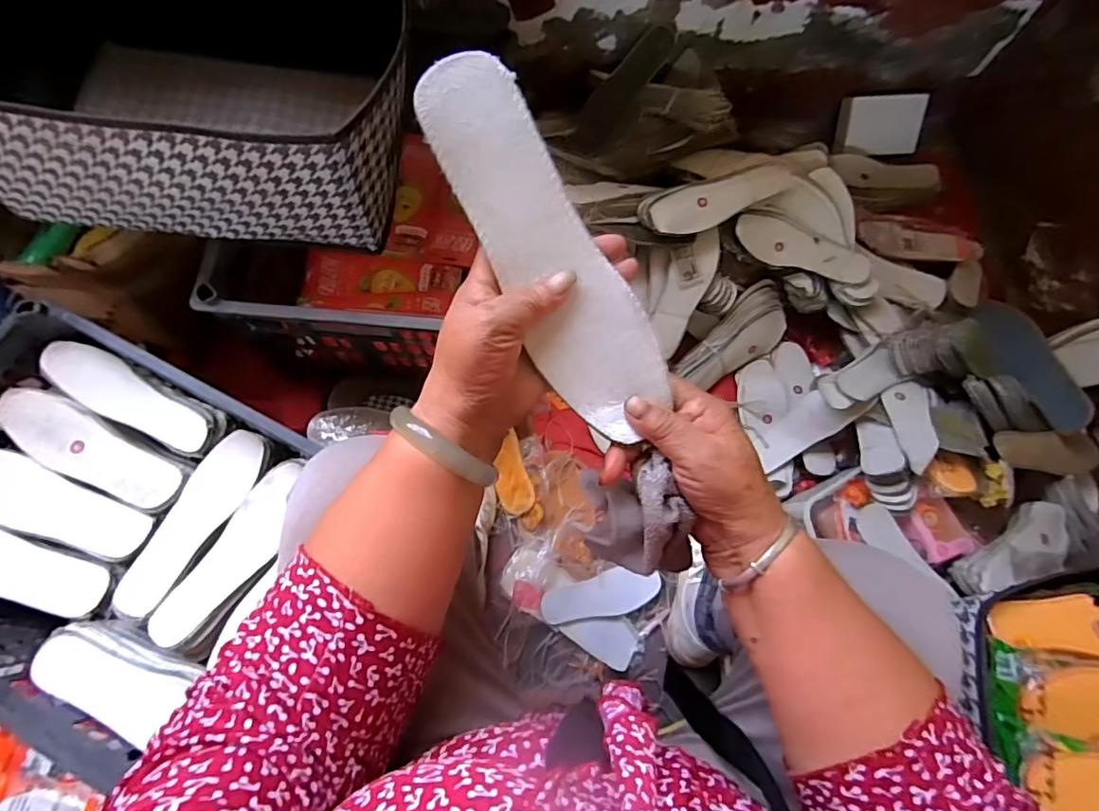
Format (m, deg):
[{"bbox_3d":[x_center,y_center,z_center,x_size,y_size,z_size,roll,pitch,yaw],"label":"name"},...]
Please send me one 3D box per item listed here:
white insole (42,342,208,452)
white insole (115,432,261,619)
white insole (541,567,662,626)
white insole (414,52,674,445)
[{"bbox_3d":[-0.495,-0.009,0.625,0.215,0.022,0.062,27,72,7],"label":"white insole"},{"bbox_3d":[-0.402,0.126,0.594,0.068,0.018,0.214,33,72,9],"label":"white insole"},{"bbox_3d":[0.076,0.276,0.770,0.172,0.016,0.060,-13,72,-7],"label":"white insole"},{"bbox_3d":[0.001,-0.082,0.305,0.061,0.030,0.219,-35,108,-13],"label":"white insole"}]

